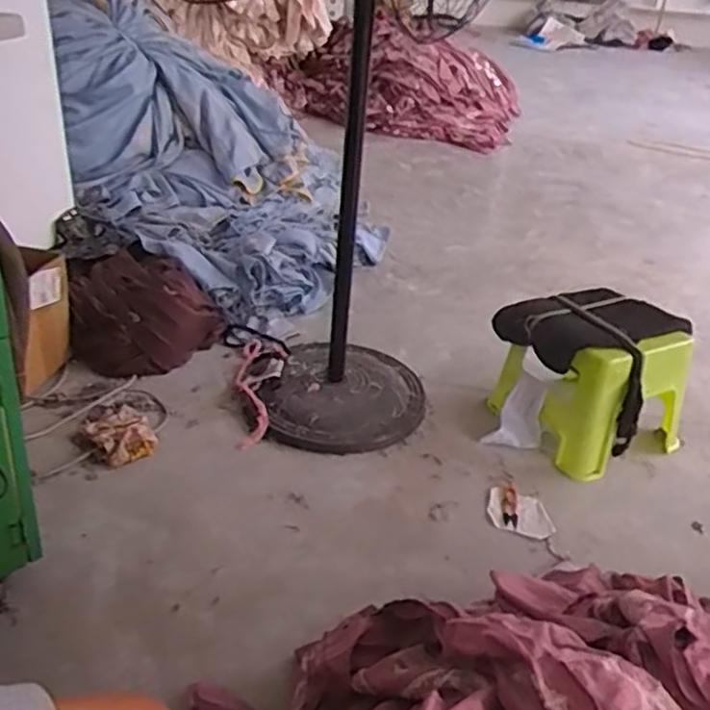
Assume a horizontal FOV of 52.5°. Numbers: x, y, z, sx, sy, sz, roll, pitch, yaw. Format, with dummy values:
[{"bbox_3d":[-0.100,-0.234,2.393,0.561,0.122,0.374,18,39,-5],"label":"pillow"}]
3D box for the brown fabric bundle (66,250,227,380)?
[{"bbox_3d":[-0.482,-0.102,1.687,0.325,0.168,0.285,-4,33,-13],"label":"brown fabric bundle"}]

